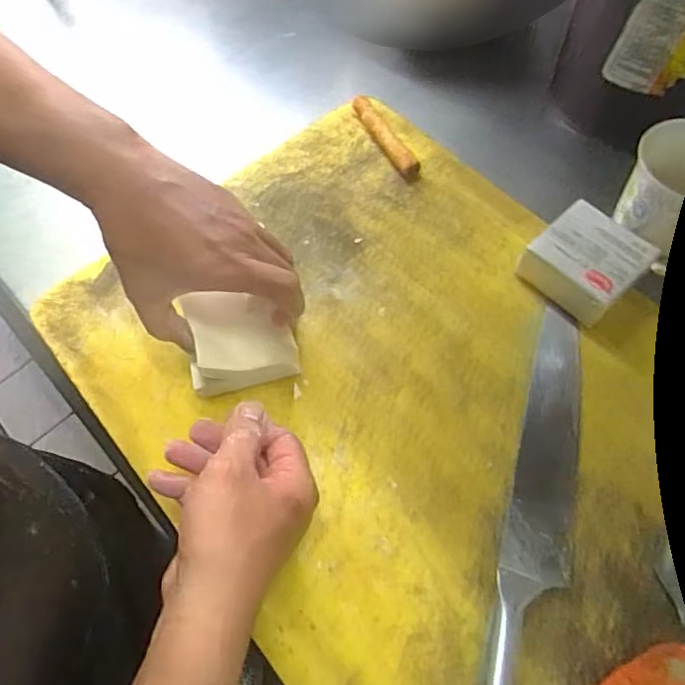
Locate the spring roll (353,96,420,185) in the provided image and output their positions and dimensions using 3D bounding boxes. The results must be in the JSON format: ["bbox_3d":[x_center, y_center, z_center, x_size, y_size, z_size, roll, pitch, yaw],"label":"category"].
[{"bbox_3d":[0.041,-0.196,0.530,0.020,0.014,0.111,-27,66,-12],"label":"spring roll"}]

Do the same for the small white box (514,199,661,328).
[{"bbox_3d":[0.197,-0.066,0.451,0.085,0.035,0.080,-40,70,-17],"label":"small white box"}]

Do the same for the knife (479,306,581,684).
[{"bbox_3d":[0.131,0.120,0.363,0.043,0.026,0.333,17,65,9],"label":"knife"}]

